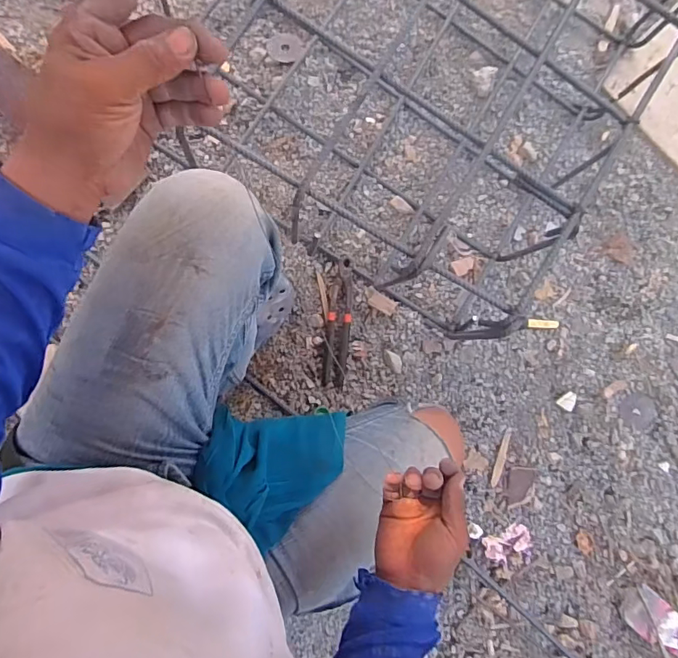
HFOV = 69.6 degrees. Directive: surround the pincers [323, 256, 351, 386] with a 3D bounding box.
[{"bbox_3d":[0.001,-0.011,0.854,0.042,0.023,0.216,5,88,-5],"label":"pincers"}]

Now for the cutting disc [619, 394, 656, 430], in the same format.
[{"bbox_3d":[0.570,0.157,0.929,0.078,0.010,0.065,5,88,-5],"label":"cutting disc"}]

